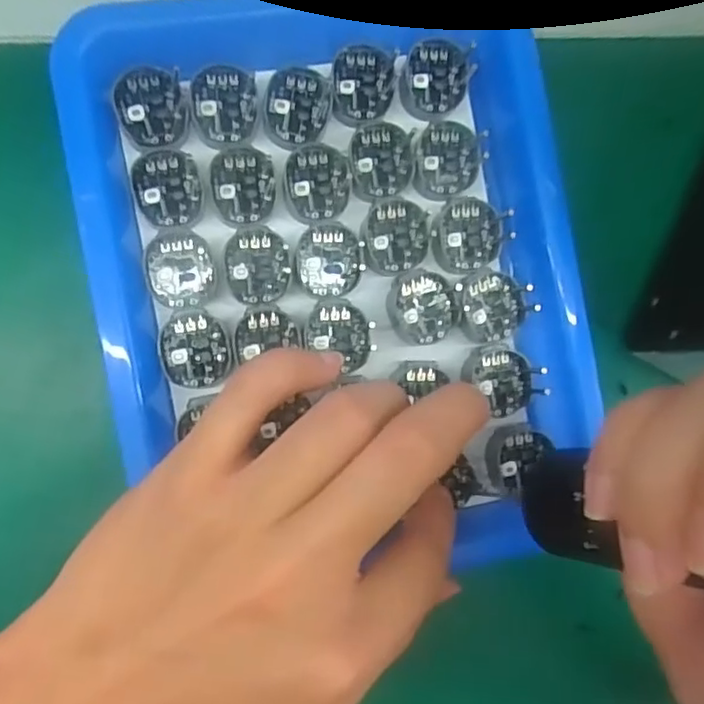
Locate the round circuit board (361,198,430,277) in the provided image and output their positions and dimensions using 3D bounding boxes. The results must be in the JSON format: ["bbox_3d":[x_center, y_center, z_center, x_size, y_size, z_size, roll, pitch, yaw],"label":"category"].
[{"bbox_3d":[0.017,-0.044,0.244,0.025,0.004,0.029,7,85,-8],"label":"round circuit board"}]

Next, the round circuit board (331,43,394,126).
[{"bbox_3d":[0.005,-0.101,0.242,0.023,0.006,0.030,4,86,-9],"label":"round circuit board"}]

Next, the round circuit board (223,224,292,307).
[{"bbox_3d":[-0.034,-0.032,0.235,0.023,0.006,0.029,7,85,-8],"label":"round circuit board"}]

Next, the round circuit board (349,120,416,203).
[{"bbox_3d":[0.012,-0.073,0.244,0.024,0.004,0.030,8,85,-8],"label":"round circuit board"}]

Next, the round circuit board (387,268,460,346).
[{"bbox_3d":[0.027,-0.018,0.244,0.025,0.004,0.028,-21,90,-10],"label":"round circuit board"}]

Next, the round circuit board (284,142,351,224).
[{"bbox_3d":[-0.013,-0.063,0.238,0.024,0.005,0.029,16,84,-8],"label":"round circuit board"}]

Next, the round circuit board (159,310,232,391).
[{"bbox_3d":[-0.056,-0.001,0.232,0.025,0.004,0.027,2,84,-25],"label":"round circuit board"}]

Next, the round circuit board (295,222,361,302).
[{"bbox_3d":[-0.009,-0.034,0.240,0.024,0.008,0.027,7,85,-8],"label":"round circuit board"}]

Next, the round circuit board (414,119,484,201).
[{"bbox_3d":[0.038,-0.075,0.248,0.026,0.005,0.031,6,86,-9],"label":"round circuit board"}]

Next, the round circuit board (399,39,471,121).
[{"bbox_3d":[0.032,-0.106,0.248,0.025,0.007,0.029,31,82,-6],"label":"round circuit board"}]

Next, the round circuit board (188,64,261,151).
[{"bbox_3d":[-0.046,-0.089,0.233,0.024,0.008,0.030,-2,87,-9],"label":"round circuit board"}]

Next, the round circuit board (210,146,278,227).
[{"bbox_3d":[-0.039,-0.061,0.234,0.023,0.005,0.029,7,85,-9],"label":"round circuit board"}]

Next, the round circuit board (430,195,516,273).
[{"bbox_3d":[0.045,-0.046,0.247,0.028,0.004,0.031,38,82,-5],"label":"round circuit board"}]

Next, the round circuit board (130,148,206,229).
[{"bbox_3d":[-0.065,-0.059,0.229,0.024,0.005,0.028,-6,87,-9],"label":"round circuit board"}]

